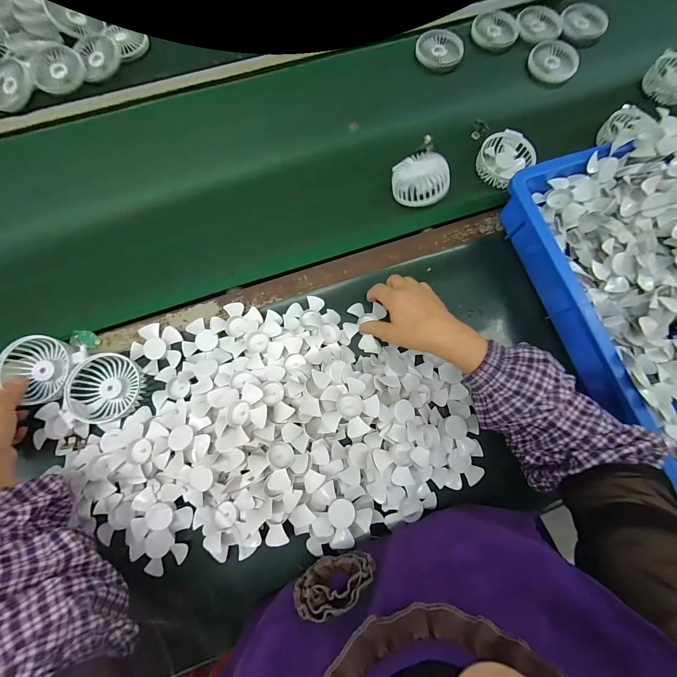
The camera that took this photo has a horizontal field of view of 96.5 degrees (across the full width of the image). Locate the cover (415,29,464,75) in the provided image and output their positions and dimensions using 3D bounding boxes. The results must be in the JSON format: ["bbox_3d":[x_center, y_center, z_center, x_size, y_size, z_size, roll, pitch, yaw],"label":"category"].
[{"bbox_3d":[0.196,-0.557,0.582,0.089,0.013,0.089,32,77,7],"label":"cover"}]

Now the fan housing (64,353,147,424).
[{"bbox_3d":[-0.303,0.064,0.397,0.084,0.028,0.085,-4,75,-3],"label":"fan housing"}]

